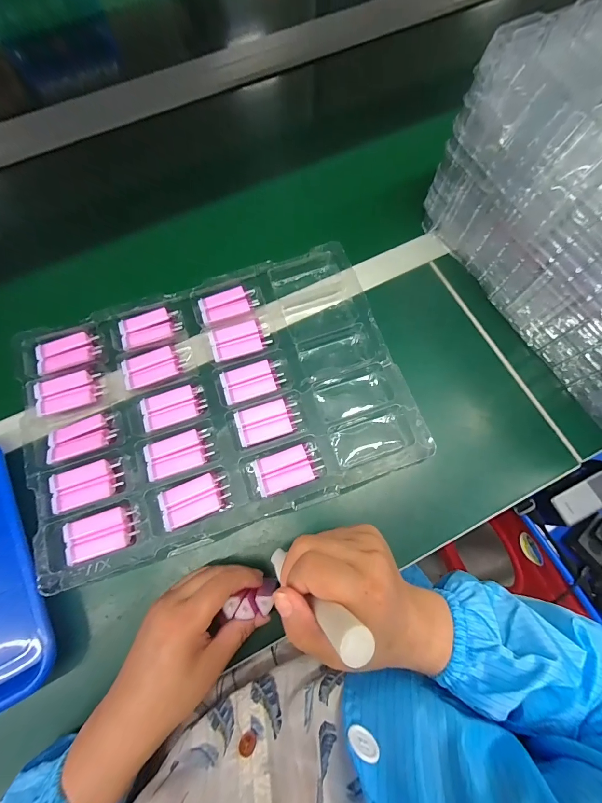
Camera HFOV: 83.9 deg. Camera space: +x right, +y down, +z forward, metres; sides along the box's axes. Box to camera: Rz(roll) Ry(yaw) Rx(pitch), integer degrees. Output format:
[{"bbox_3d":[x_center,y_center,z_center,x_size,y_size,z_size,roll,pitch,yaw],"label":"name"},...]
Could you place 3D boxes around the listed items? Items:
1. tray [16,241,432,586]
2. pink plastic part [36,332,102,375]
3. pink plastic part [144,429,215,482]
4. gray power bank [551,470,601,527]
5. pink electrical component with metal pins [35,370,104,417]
[{"bbox_3d":[-0.094,-0.007,0.380,0.402,0.030,0.282,-19,73,-7],"label":"tray"},{"bbox_3d":[-0.270,-0.056,0.389,0.068,0.010,0.040,-22,75,-6],"label":"pink plastic part"},{"bbox_3d":[-0.132,0.056,0.362,0.068,0.011,0.041,-19,74,-5],"label":"pink plastic part"},{"bbox_3d":[0.493,0.162,0.571,0.129,0.010,0.051,-25,75,-7],"label":"gray power bank"},{"bbox_3d":[-0.259,-0.010,0.373,0.065,0.012,0.037,-17,74,-5],"label":"pink electrical component with metal pins"}]

